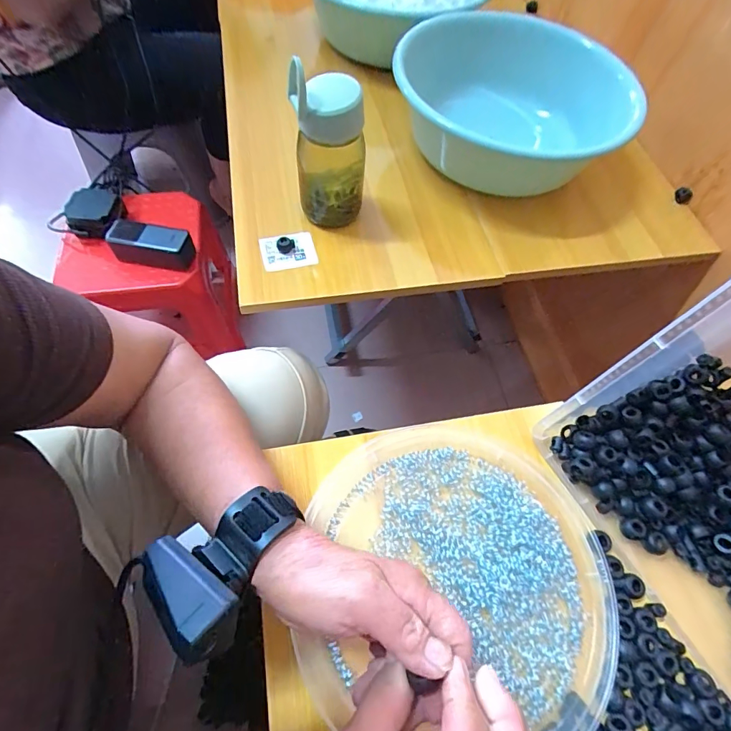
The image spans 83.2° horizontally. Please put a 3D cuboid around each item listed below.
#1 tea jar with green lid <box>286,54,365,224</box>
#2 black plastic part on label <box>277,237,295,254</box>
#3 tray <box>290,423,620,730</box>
[{"bbox_3d":[-0.036,-0.219,0.429,0.075,0.144,0.058,-5,64,-6],"label":"tea jar with green lid"},{"bbox_3d":[-0.089,-0.135,0.463,0.020,0.018,0.013,-13,63,-10],"label":"black plastic part on label"},{"bbox_3d":[0.072,0.155,0.317,0.224,0.015,0.220,2,62,-3],"label":"tray"}]

